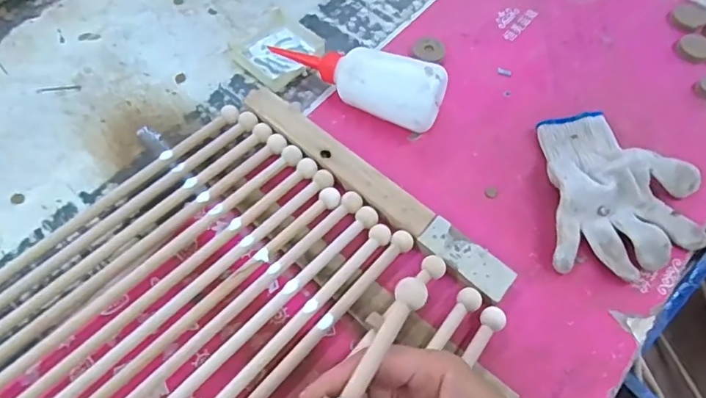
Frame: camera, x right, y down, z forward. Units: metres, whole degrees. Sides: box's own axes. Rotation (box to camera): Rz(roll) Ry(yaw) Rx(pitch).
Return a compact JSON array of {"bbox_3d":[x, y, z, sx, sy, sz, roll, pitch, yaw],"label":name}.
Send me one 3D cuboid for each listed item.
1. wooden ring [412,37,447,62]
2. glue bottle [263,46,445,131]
[{"bbox_3d":[0.082,-0.160,0.535,0.034,0.006,0.034,1,61,-2],"label":"wooden ring"},{"bbox_3d":[0.000,-0.115,0.476,0.172,0.060,0.047,23,63,10],"label":"glue bottle"}]

